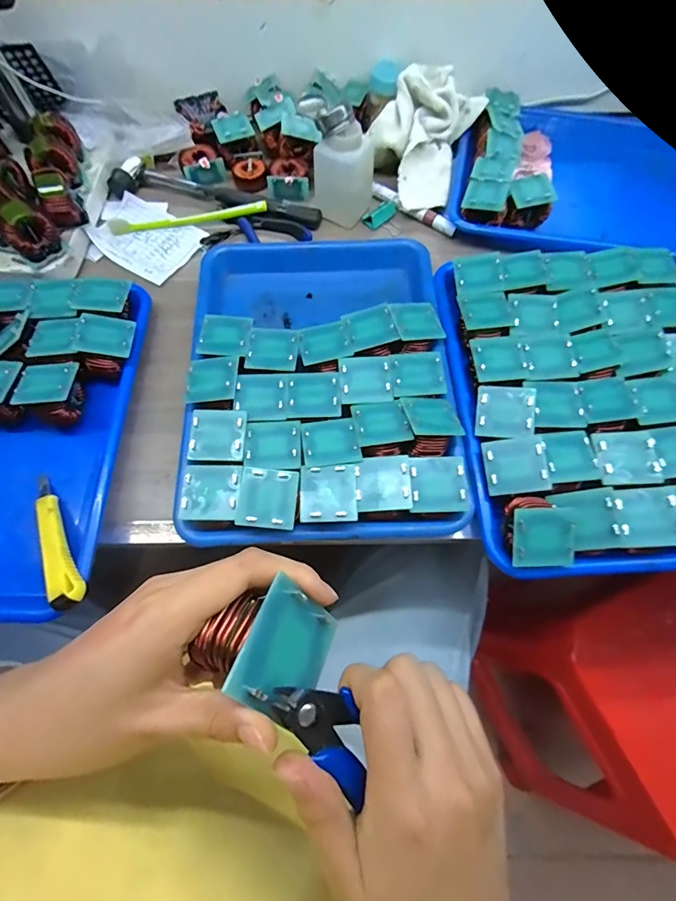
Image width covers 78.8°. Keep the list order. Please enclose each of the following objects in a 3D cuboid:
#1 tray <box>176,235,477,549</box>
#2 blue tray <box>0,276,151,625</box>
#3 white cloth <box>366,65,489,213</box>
[{"bbox_3d":[-0.015,-0.083,0.398,0.239,0.056,0.340,-4,68,-2],"label":"tray"},{"bbox_3d":[-0.315,-0.018,0.369,0.235,0.053,0.314,3,68,1],"label":"blue tray"},{"bbox_3d":[0.102,-0.383,0.501,0.111,0.065,0.174,19,70,7],"label":"white cloth"}]

